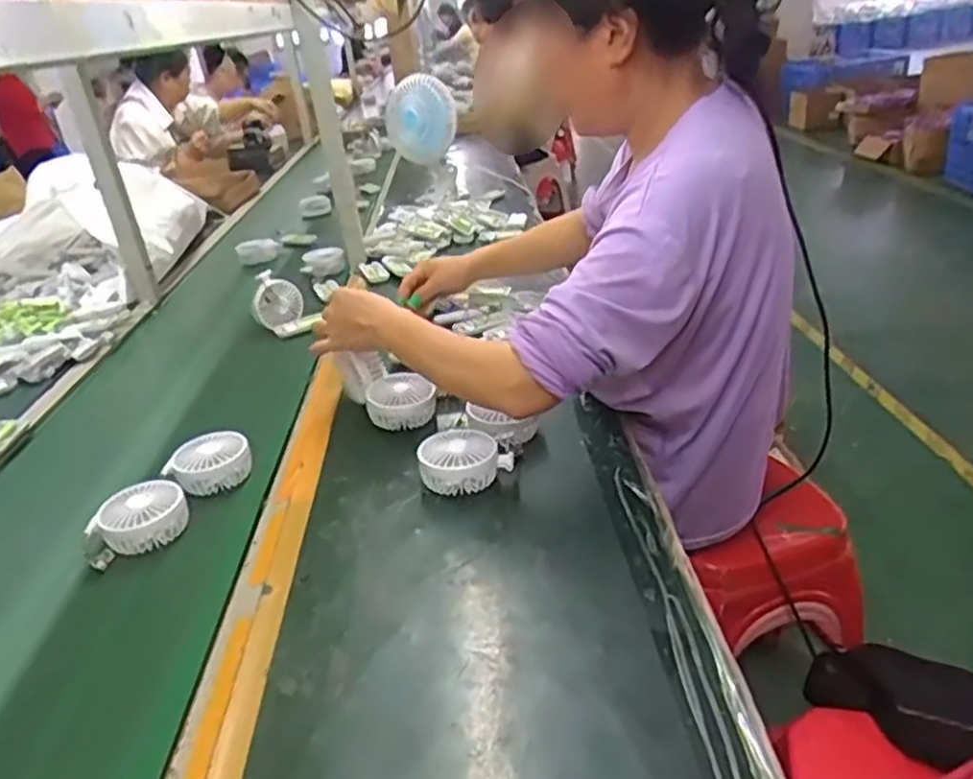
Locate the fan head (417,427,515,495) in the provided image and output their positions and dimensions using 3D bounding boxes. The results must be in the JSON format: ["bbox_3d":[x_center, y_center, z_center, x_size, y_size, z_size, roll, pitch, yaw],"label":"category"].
[{"bbox_3d":[-0.029,0.080,0.829,0.093,0.043,0.086,-5,28,3],"label":"fan head"}]

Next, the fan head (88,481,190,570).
[{"bbox_3d":[-0.376,0.137,0.805,0.100,0.037,0.078,-20,31,-24],"label":"fan head"}]

